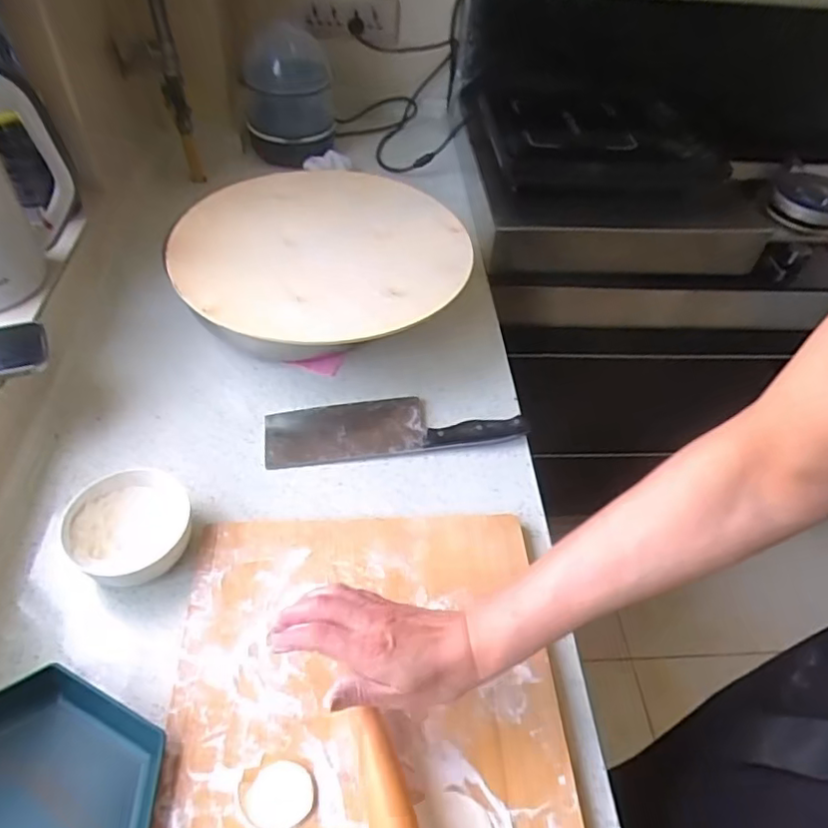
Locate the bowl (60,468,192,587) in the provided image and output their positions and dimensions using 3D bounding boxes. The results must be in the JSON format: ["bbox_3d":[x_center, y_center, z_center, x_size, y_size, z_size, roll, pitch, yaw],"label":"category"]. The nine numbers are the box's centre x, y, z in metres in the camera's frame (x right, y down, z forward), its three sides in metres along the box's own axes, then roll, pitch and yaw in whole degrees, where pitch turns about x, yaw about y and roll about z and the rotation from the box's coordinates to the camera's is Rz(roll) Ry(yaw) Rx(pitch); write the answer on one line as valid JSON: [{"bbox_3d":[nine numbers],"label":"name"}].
[{"bbox_3d":[-0.265,0.106,0.575,0.107,0.046,0.094,-23,55,-24],"label":"bowl"}]

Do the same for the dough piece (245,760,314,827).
[{"bbox_3d":[-0.097,0.276,0.445,0.047,0.004,0.043,-2,47,-4],"label":"dough piece"}]

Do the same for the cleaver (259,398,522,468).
[{"bbox_3d":[-0.024,0.010,0.701,0.286,0.022,0.081,-5,48,-7],"label":"cleaver"}]

